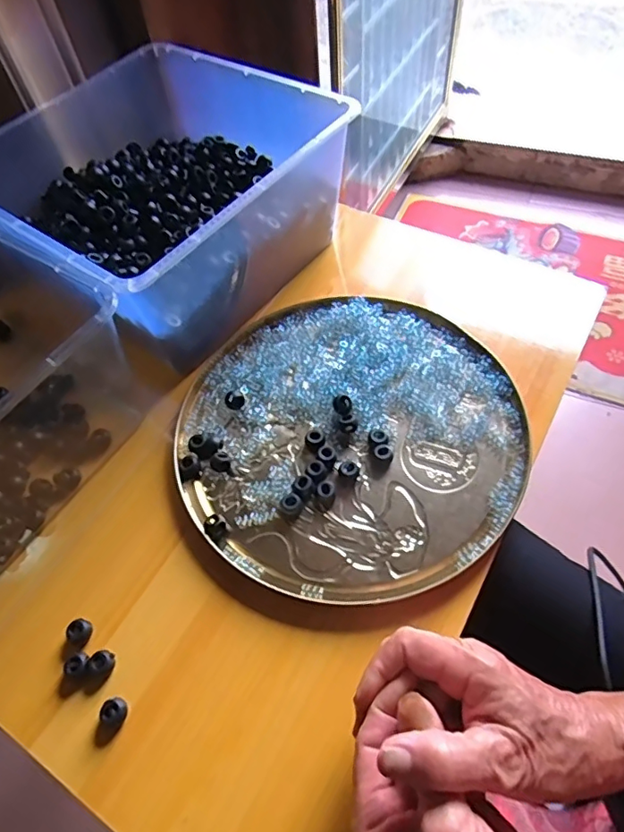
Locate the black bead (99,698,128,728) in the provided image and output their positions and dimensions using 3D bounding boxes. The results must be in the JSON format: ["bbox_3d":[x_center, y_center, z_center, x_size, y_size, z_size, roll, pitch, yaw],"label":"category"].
[{"bbox_3d":[-0.134,0.201,0.356,0.017,0.012,0.017,5,58,8],"label":"black bead"}]

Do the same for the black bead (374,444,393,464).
[{"bbox_3d":[0.060,0.031,0.440,0.015,0.010,0.015,-2,57,3],"label":"black bead"}]

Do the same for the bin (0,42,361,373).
[{"bbox_3d":[-0.162,-0.233,0.550,0.318,0.131,0.296,31,65,22],"label":"bin"}]

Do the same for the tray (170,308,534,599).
[{"bbox_3d":[0.030,0.010,0.459,0.286,0.020,0.279,-2,57,3],"label":"tray"}]

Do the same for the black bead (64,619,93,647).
[{"bbox_3d":[-0.171,0.159,0.387,0.016,0.010,0.018,15,60,13],"label":"black bead"}]

